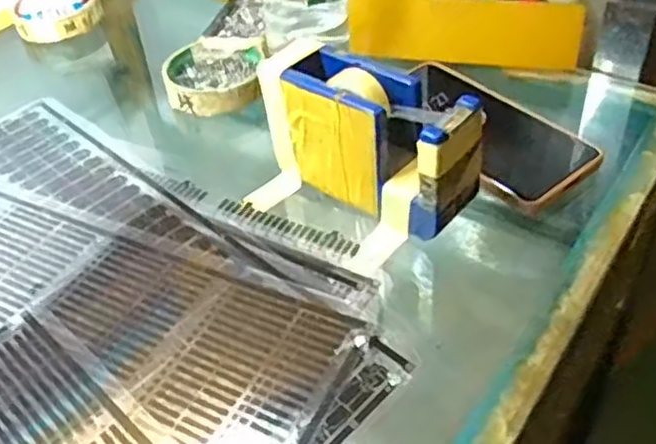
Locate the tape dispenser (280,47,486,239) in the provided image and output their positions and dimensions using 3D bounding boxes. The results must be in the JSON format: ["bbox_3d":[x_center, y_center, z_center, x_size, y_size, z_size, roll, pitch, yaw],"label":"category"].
[{"bbox_3d":[0.028,-0.049,0.416,0.129,0.079,0.047,27,54,31],"label":"tape dispenser"}]

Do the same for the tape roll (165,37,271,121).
[{"bbox_3d":[-0.089,-0.120,0.552,0.081,0.023,0.086,-8,44,-1],"label":"tape roll"}]

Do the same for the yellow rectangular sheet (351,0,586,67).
[{"bbox_3d":[0.106,-0.155,0.544,0.181,0.050,0.011,7,28,16],"label":"yellow rectangular sheet"}]

